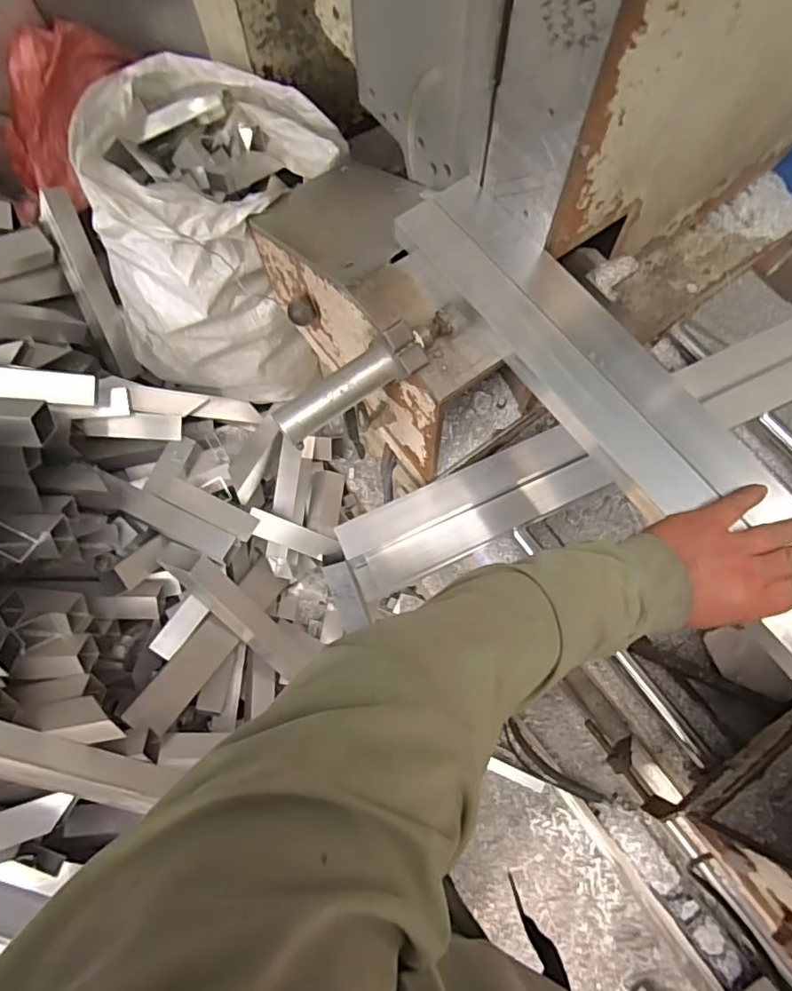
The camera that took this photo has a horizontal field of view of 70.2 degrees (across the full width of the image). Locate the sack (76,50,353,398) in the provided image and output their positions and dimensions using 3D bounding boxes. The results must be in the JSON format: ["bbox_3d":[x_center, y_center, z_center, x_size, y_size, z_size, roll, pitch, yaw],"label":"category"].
[{"bbox_3d":[-0.328,-0.469,1.028,0.377,0.412,0.451,35,77,12],"label":"sack"}]

